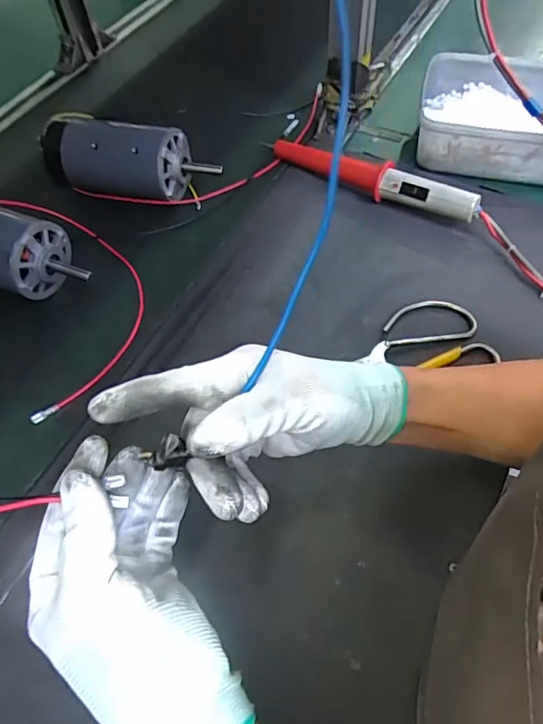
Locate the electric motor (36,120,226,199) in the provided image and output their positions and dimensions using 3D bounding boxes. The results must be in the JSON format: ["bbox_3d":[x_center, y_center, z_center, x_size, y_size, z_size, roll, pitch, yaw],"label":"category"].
[{"bbox_3d":[-0.168,-0.235,0.597,0.206,0.067,0.075,12,59,11],"label":"electric motor"}]

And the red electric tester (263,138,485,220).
[{"bbox_3d":[0.104,-0.212,0.577,0.264,0.044,0.037,27,62,19],"label":"red electric tester"}]

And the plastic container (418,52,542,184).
[{"bbox_3d":[0.285,-0.273,0.591,0.222,0.073,0.150,14,59,12],"label":"plastic container"}]

